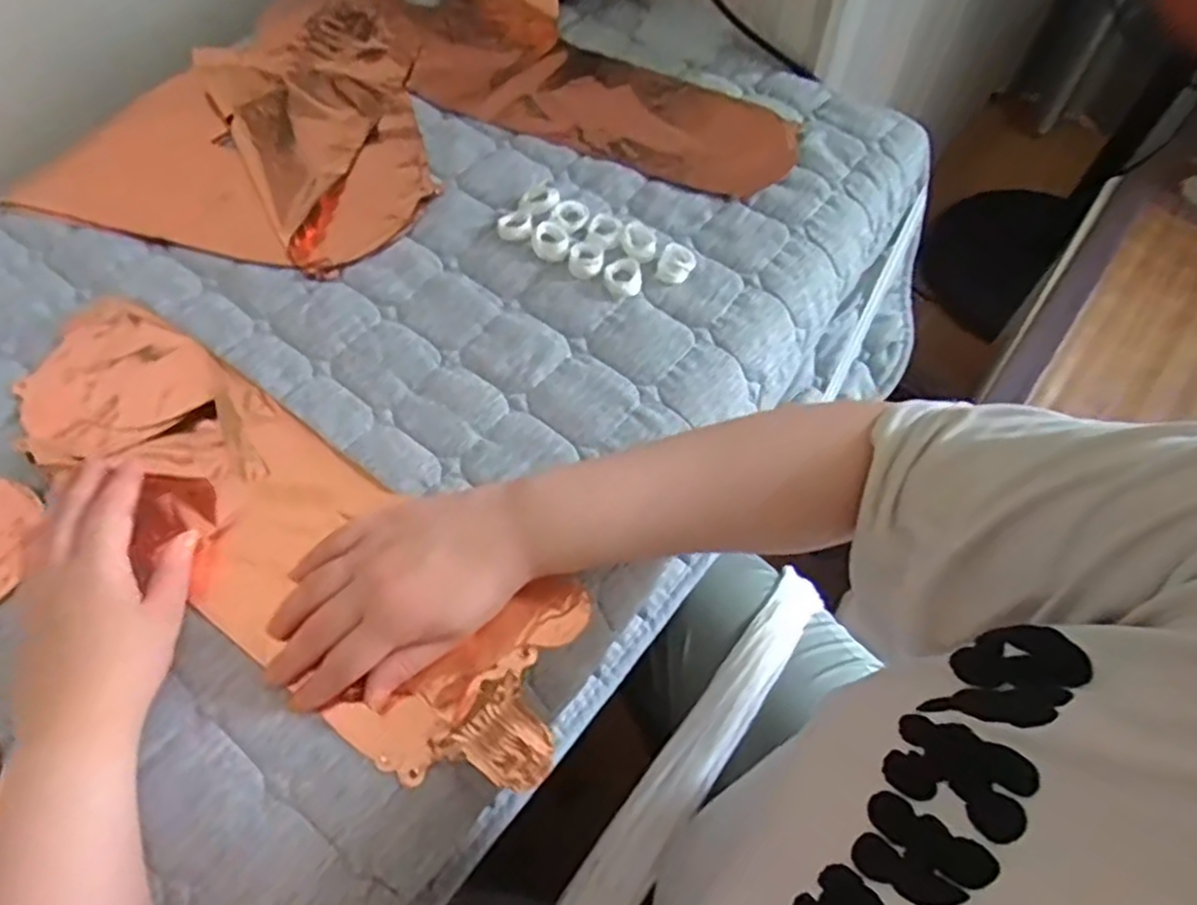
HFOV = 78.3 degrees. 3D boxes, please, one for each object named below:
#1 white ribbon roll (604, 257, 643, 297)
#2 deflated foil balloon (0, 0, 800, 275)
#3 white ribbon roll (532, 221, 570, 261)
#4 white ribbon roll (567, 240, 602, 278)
[{"bbox_3d":[0.019,-0.132,0.553,0.028,0.010,0.032,-10,63,-6],"label":"white ribbon roll"},{"bbox_3d":[-0.175,-0.318,0.658,0.626,0.094,0.366,-14,62,-7],"label":"deflated foil balloon"},{"bbox_3d":[-0.037,-0.163,0.571,0.028,0.012,0.034,-9,63,-5],"label":"white ribbon roll"},{"bbox_3d":[-0.010,-0.147,0.562,0.026,0.010,0.032,-6,62,-3],"label":"white ribbon roll"}]

